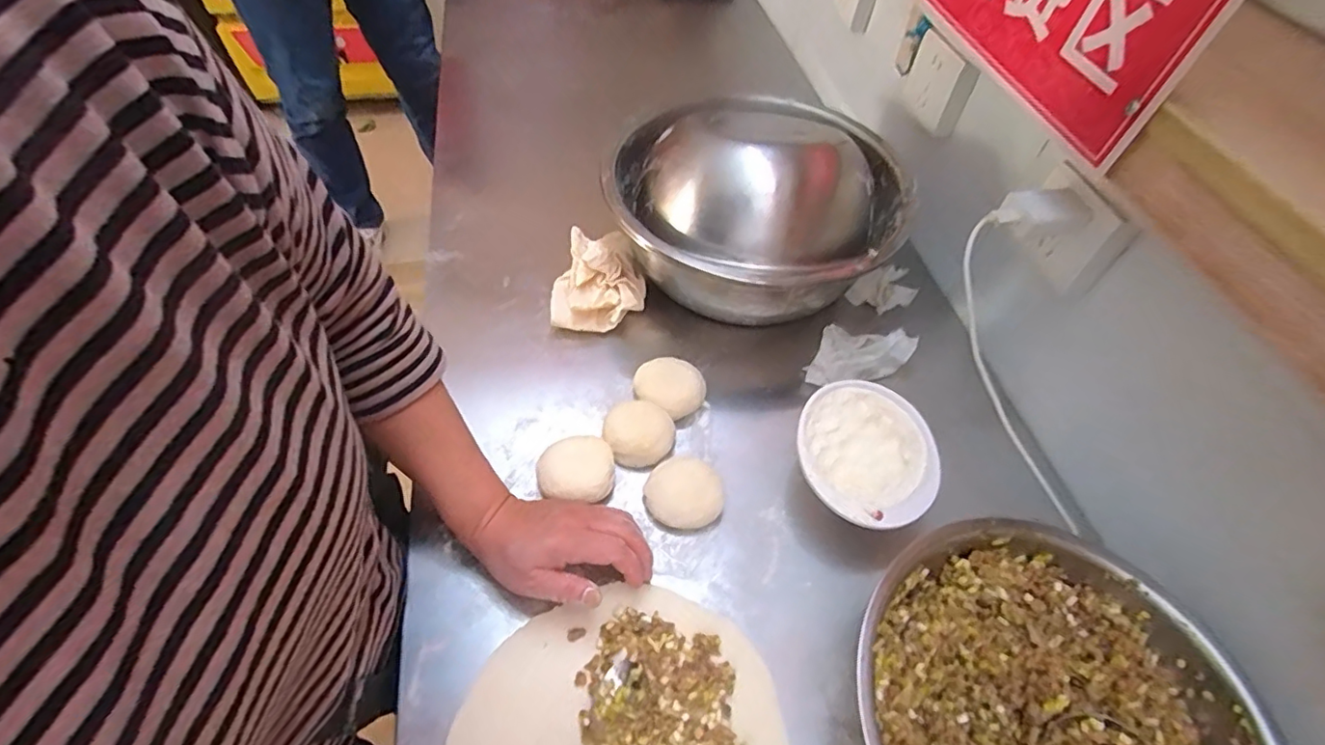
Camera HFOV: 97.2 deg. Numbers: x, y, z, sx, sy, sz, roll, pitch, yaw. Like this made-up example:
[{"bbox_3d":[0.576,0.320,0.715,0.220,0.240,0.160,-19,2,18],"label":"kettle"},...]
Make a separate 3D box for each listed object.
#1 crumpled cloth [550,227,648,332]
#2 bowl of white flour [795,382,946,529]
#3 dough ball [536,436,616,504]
[{"bbox_3d":[-0.073,-0.111,0.647,0.102,0.050,0.141,-4,55,-6],"label":"crumpled cloth"},{"bbox_3d":[0.173,0.079,0.511,0.129,0.066,0.119,1,54,-2],"label":"bowl of white flour"},{"bbox_3d":[-0.074,0.088,0.510,0.065,0.033,0.053,-1,54,-4],"label":"dough ball"}]

